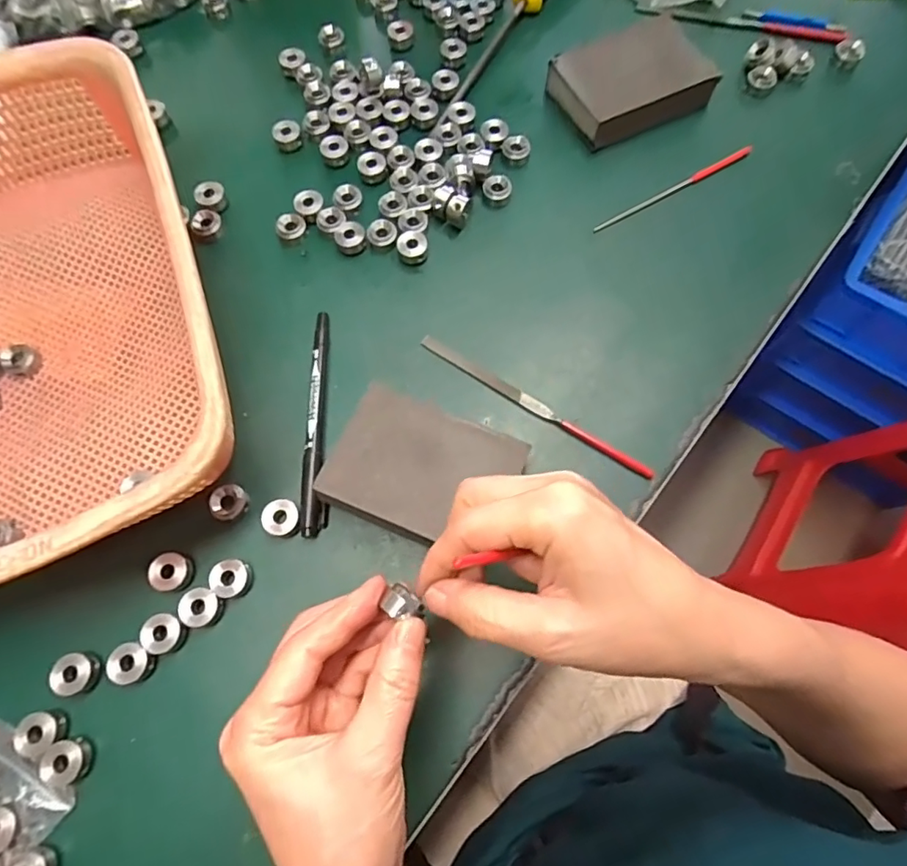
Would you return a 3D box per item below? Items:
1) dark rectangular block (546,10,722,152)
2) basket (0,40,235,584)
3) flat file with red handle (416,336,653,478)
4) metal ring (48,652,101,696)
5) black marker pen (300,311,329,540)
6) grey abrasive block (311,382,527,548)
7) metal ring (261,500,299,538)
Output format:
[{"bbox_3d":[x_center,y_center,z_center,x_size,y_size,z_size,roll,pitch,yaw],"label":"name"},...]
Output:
[{"bbox_3d":[0.125,-0.250,0.387,0.098,0.029,0.071,-26,73,-8],"label":"dark rectangular block"},{"bbox_3d":[-0.242,-0.063,0.296,0.217,0.077,0.300,-22,72,-6],"label":"basket"},{"bbox_3d":[0.046,-0.017,0.319,0.155,0.009,0.010,34,75,11],"label":"flat file with red handle"},{"bbox_3d":[-0.191,0.121,0.272,0.019,0.008,0.020,0,71,1],"label":"metal ring"},{"bbox_3d":[-0.080,-0.008,0.319,0.013,0.013,0.136,-3,71,0],"label":"black marker pen"},{"bbox_3d":[-0.017,0.023,0.293,0.094,0.033,0.072,22,73,8],"label":"grey abrasive block"},{"bbox_3d":[-0.094,0.048,0.298,0.020,0.012,0.020,0,71,1],"label":"metal ring"}]

